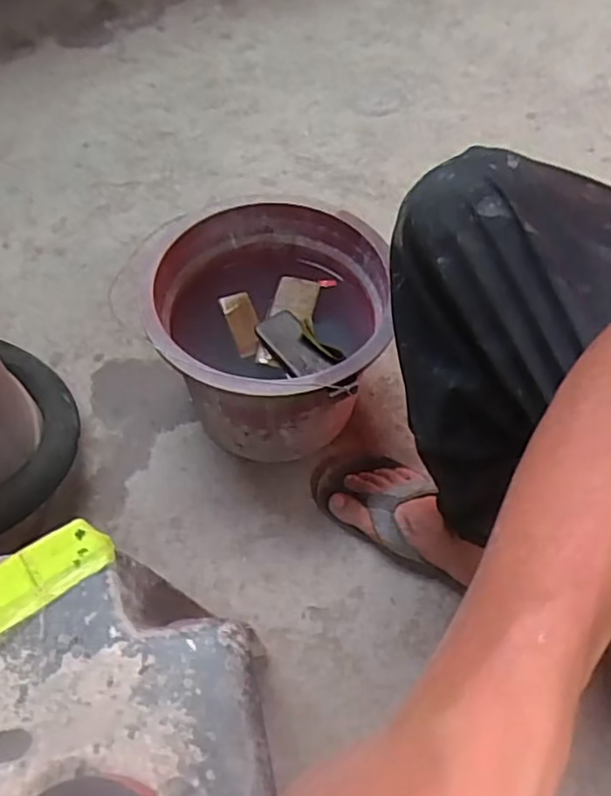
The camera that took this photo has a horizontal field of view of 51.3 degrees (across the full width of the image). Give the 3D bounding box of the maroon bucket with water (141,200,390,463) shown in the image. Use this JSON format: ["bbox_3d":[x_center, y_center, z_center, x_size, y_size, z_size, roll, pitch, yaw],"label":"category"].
[{"bbox_3d":[-0.038,-0.059,0.757,0.250,0.224,0.258,1,56,-1],"label":"maroon bucket with water"}]

